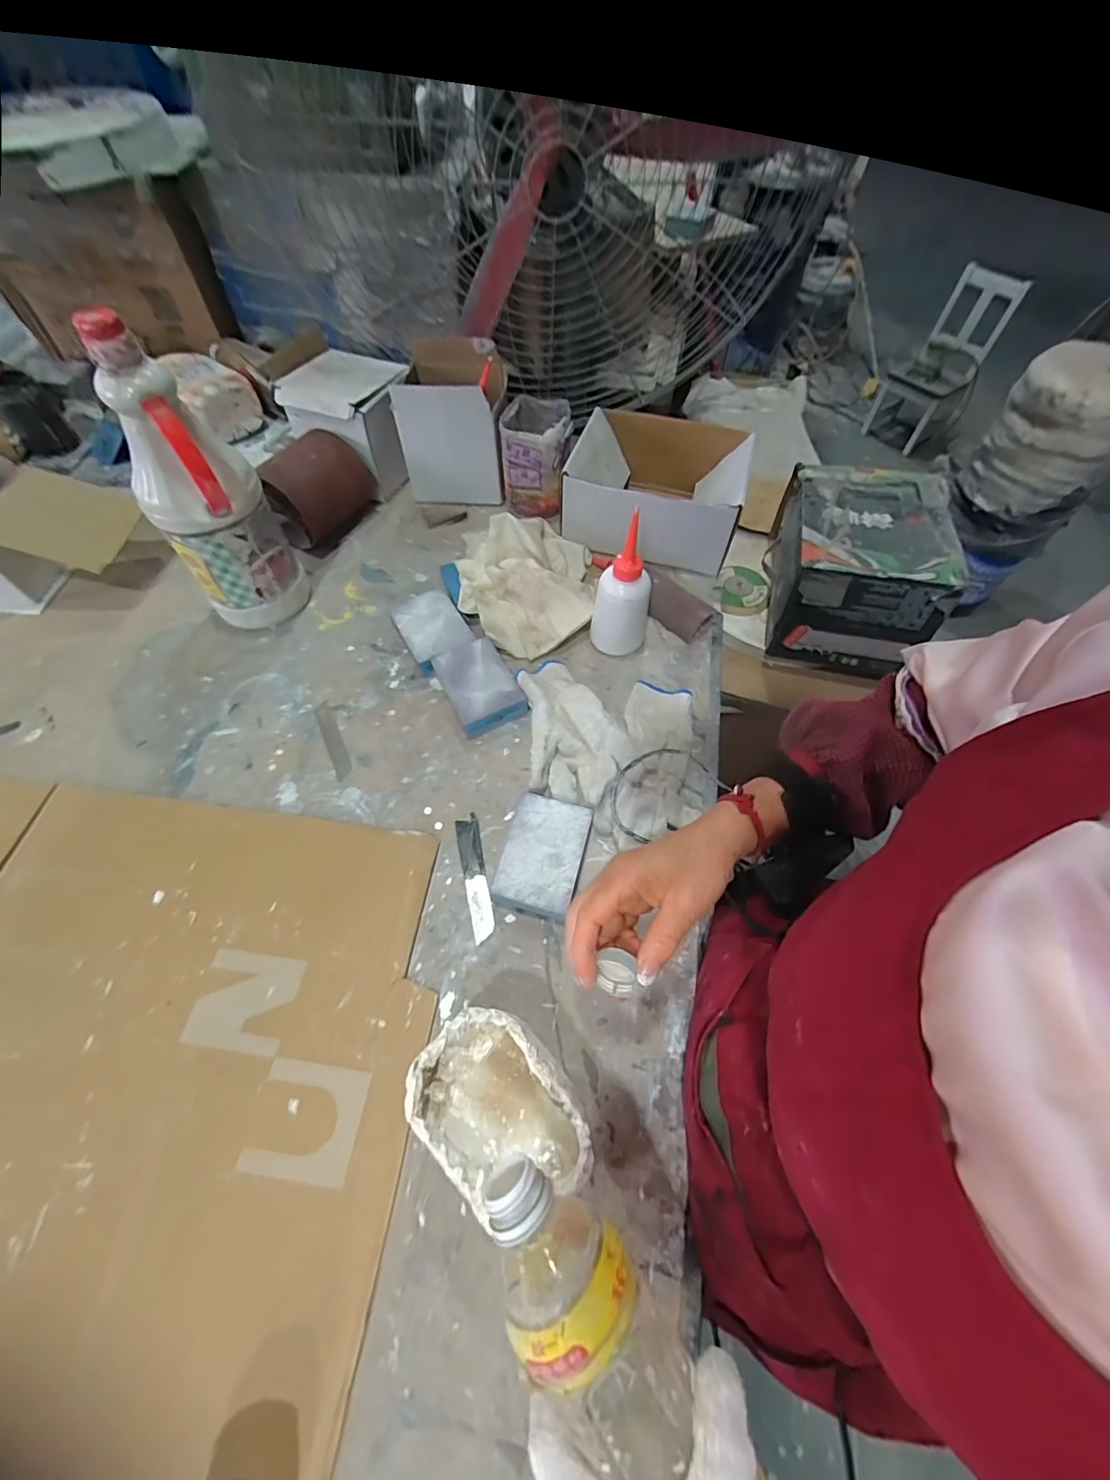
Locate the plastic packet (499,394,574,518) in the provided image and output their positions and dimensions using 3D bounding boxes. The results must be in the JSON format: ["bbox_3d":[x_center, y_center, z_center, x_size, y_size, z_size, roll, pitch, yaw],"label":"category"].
[{"bbox_3d":[-0.026,-0.383,0.708,0.091,0.113,0.101,-1,59,-2],"label":"plastic packet"}]

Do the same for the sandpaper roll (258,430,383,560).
[{"bbox_3d":[-0.312,-0.325,0.670,0.103,0.100,0.139,19,61,10],"label":"sandpaper roll"}]

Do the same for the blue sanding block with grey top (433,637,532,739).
[{"bbox_3d":[-0.081,-0.060,0.557,0.071,0.031,0.102,-23,62,-14],"label":"blue sanding block with grey top"}]

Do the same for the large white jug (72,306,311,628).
[{"bbox_3d":[-0.341,-0.232,0.509,0.085,0.276,0.086,11,60,6],"label":"large white jug"}]

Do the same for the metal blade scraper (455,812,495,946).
[{"bbox_3d":[-0.072,0.121,0.462,0.021,0.006,0.110,-11,60,-8],"label":"metal blade scraper"}]

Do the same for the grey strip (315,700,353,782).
[{"bbox_3d":[-0.231,-0.002,0.535,0.018,0.004,0.099,-24,62,-14],"label":"grey strip"}]

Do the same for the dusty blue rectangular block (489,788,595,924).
[{"bbox_3d":[-0.010,0.104,0.462,0.068,0.027,0.102,14,60,7],"label":"dusty blue rectangular block"}]

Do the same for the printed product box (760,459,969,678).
[{"bbox_3d":[0.468,-0.280,0.823,0.227,0.172,0.283,16,60,9],"label":"printed product box"}]

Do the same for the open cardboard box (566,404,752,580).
[{"bbox_3d":[0.136,-0.330,0.679,0.210,0.103,0.199,17,60,9],"label":"open cardboard box"}]

